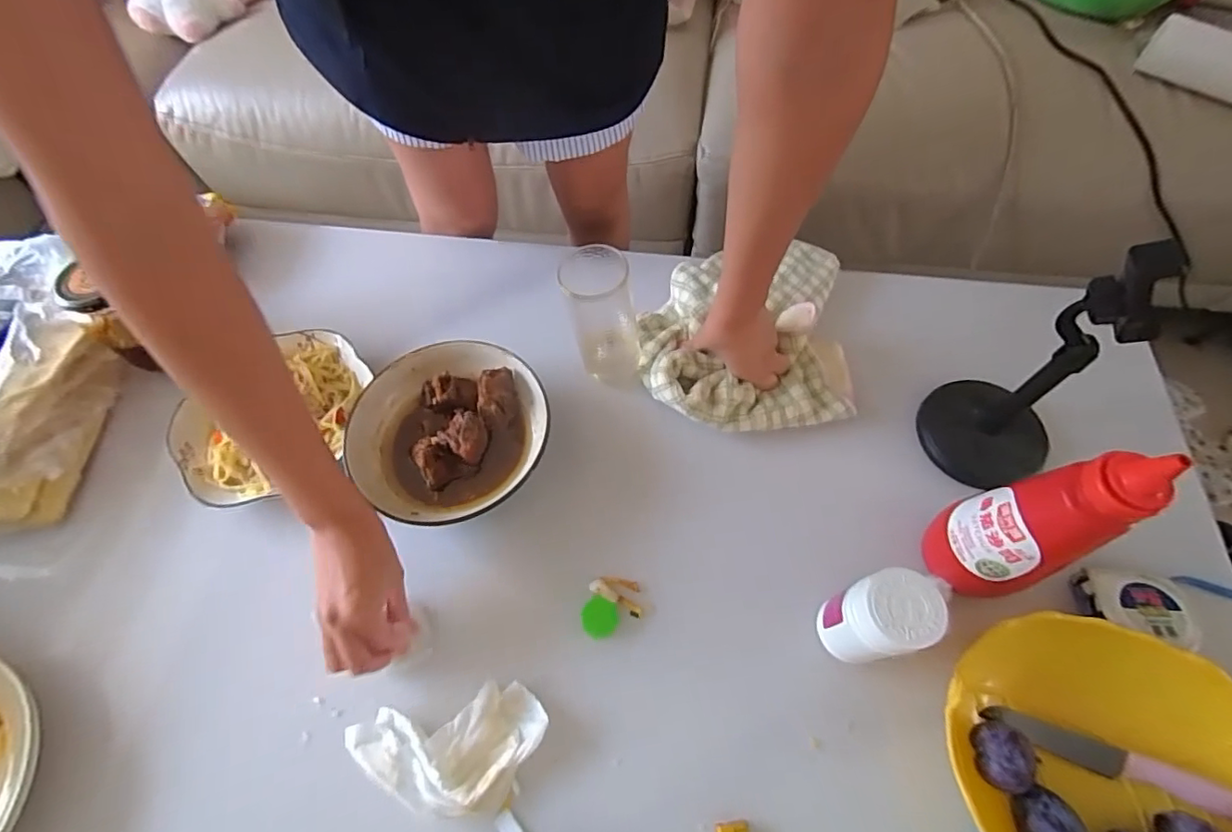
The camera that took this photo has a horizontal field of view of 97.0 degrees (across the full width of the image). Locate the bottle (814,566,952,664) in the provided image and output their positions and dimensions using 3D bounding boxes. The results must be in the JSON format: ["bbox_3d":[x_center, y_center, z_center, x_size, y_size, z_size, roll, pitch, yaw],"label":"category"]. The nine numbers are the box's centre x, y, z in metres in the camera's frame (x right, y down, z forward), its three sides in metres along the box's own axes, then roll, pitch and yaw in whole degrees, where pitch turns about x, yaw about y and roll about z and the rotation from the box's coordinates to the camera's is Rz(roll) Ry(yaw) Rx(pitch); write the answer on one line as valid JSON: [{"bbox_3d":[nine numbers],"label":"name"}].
[{"bbox_3d":[0.191,0.151,0.404,0.060,0.111,0.050,-11,62,-3],"label":"bottle"}]

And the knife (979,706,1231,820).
[{"bbox_3d":[0.364,0.249,0.389,0.186,0.015,0.022,17,64,12],"label":"knife"}]

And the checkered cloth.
[{"bbox_3d":[0.133,-0.089,0.573,0.214,0.041,0.222,0,62,3],"label":"checkered cloth"}]

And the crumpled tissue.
[{"bbox_3d":[-0.126,0.254,0.409,0.144,0.022,0.079,-12,62,-4],"label":"crumpled tissue"}]

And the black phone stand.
[{"bbox_3d":[0.345,-0.034,0.436,0.099,0.227,0.108,-29,64,-12],"label":"black phone stand"}]

